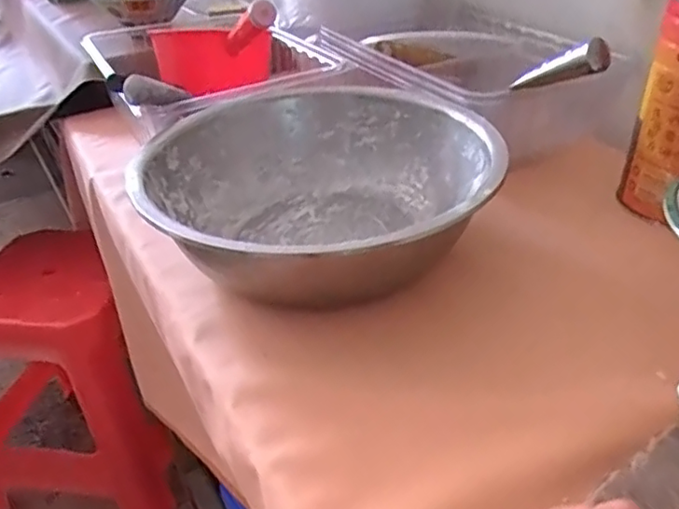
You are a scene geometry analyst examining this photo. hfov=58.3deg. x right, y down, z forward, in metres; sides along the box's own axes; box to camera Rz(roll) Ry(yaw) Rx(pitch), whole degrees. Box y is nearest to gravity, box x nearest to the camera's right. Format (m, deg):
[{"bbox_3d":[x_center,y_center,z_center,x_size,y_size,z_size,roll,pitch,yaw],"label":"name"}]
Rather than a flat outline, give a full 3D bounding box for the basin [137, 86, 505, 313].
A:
[{"bbox_3d":[-0.019,-0.057,0.598,0.317,0.108,0.317,-2,34,1],"label":"basin"}]

